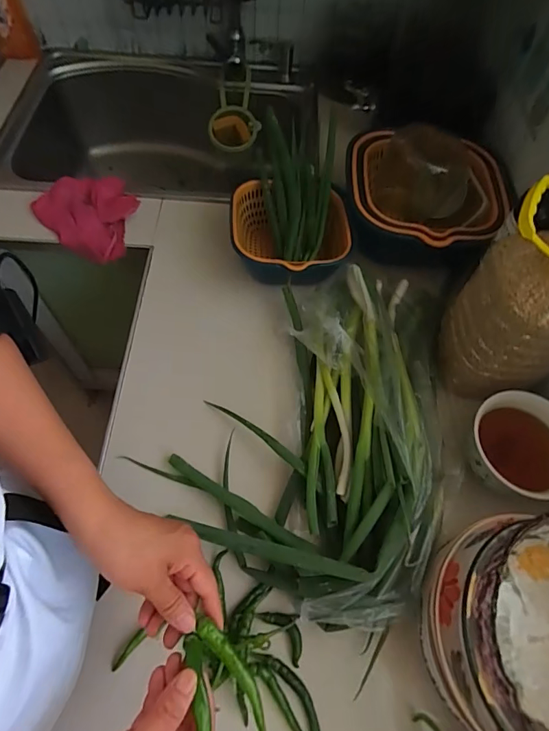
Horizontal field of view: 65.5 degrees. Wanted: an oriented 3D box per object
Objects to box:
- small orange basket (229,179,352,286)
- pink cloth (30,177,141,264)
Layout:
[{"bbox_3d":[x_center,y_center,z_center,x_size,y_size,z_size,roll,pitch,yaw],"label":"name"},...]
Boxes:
[{"bbox_3d":[0.022,-0.183,0.655,0.165,0.110,0.165,-1,61,-3],"label":"small orange basket"},{"bbox_3d":[-0.296,-0.248,0.700,0.138,0.047,0.166,-40,70,-21],"label":"pink cloth"}]

